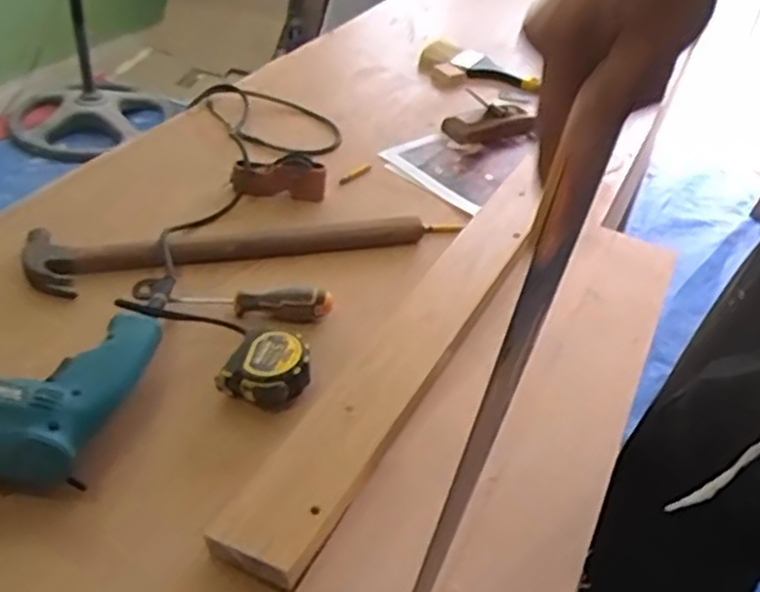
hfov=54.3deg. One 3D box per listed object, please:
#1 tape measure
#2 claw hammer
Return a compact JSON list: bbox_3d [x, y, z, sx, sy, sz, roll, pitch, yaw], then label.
[{"bbox_3d":[-0.100,0.065,0.657,0.074,0.044,0.060,11,39,4],"label":"tape measure"},{"bbox_3d":[-0.155,-0.057,0.805,0.415,0.029,0.093,-9,42,-19],"label":"claw hammer"}]

